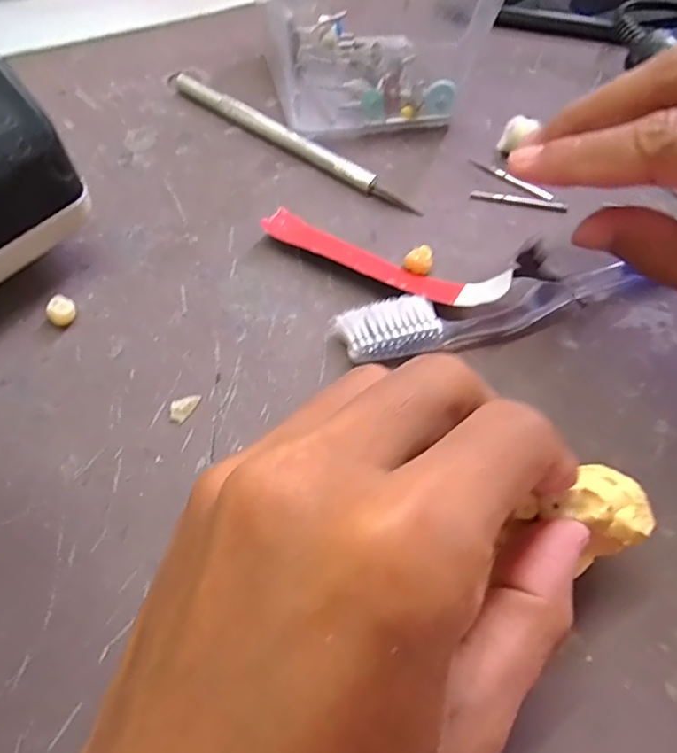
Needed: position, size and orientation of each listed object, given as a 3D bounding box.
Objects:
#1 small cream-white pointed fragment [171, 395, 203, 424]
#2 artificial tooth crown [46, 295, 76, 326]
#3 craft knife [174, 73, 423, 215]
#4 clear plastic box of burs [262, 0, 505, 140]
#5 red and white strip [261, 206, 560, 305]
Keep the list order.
[{"bbox_3d":[-0.051,0.009,0.179,0.007,0.004,0.012,27,61,11],"label":"small cream-white pointed fragment"},{"bbox_3d":[-0.098,-0.023,0.192,0.009,0.008,0.008,-31,67,-20],"label":"artificial tooth crown"},{"bbox_3d":[-0.023,-0.109,0.252,0.135,0.007,0.008,33,63,14],"label":"craft knife"},{"bbox_3d":[0.009,-0.171,0.261,0.086,0.058,0.093,-9,61,-10],"label":"clear plastic box of burs"},{"bbox_3d":[0.027,-0.045,0.216,0.114,0.010,0.039,11,59,2],"label":"red and white strip"}]

